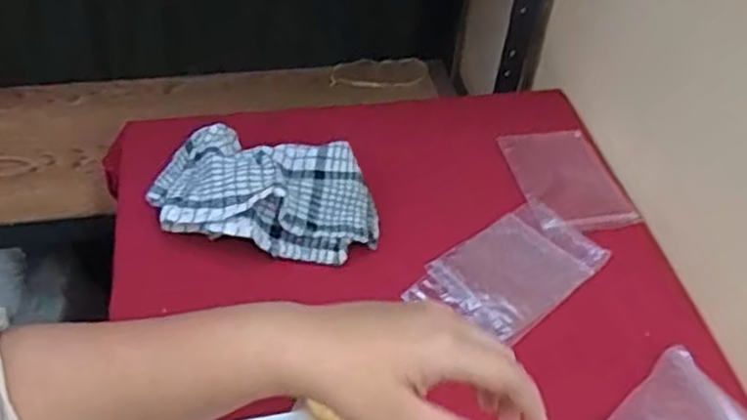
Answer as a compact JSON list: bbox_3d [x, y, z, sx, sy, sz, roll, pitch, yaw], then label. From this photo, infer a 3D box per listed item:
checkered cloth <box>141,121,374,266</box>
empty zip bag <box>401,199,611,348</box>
[{"bbox_3d":[-0.096,-0.017,0.646,0.198,0.053,0.119,7,48,3],"label":"checkered cloth"},{"bbox_3d":[0.125,0.057,0.636,0.170,0.007,0.102,-31,56,-27],"label":"empty zip bag"}]

